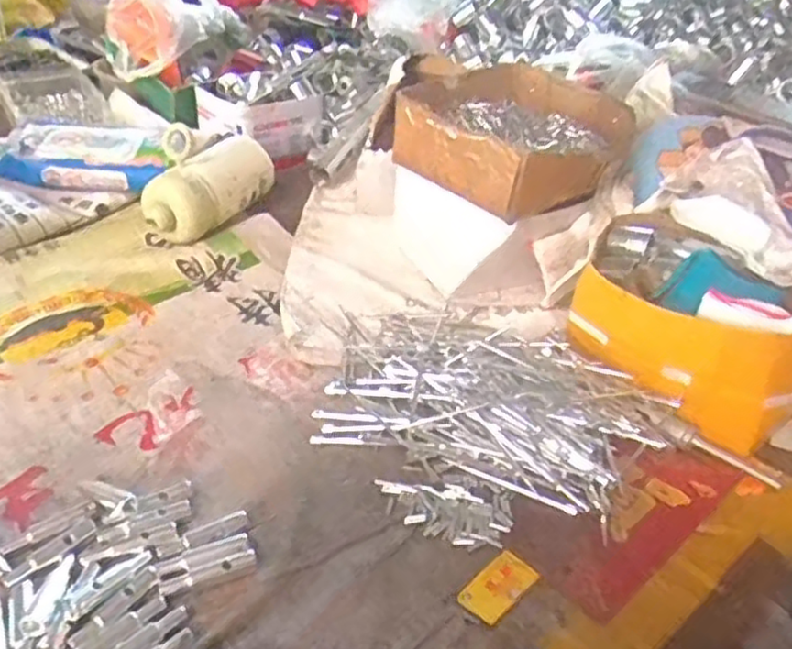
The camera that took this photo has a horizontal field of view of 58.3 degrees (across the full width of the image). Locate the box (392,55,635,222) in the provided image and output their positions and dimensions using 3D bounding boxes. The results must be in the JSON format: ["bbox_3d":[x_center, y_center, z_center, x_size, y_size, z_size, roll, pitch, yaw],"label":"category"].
[{"bbox_3d":[0.104,-0.168,0.621,0.170,0.058,0.177,-26,46,-36],"label":"box"}]

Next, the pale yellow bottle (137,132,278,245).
[{"bbox_3d":[-0.178,-0.133,0.687,0.060,0.073,0.144,19,37,19],"label":"pale yellow bottle"}]

